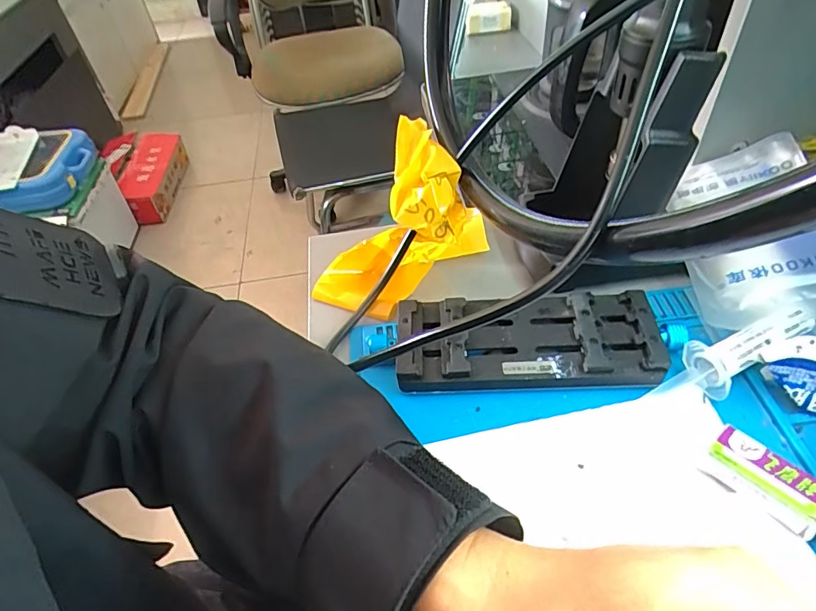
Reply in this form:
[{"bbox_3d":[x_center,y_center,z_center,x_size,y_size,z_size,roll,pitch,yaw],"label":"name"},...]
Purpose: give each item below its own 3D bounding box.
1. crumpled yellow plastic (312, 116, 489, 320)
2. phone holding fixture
[{"bbox_3d":[-0.001,-0.063,0.348,0.093,0.101,0.122,16,51,20],"label":"crumpled yellow plastic"},{"bbox_3d":[0.069,0.021,0.304,0.148,0.021,0.062,-3,47,4],"label":"phone holding fixture"}]

